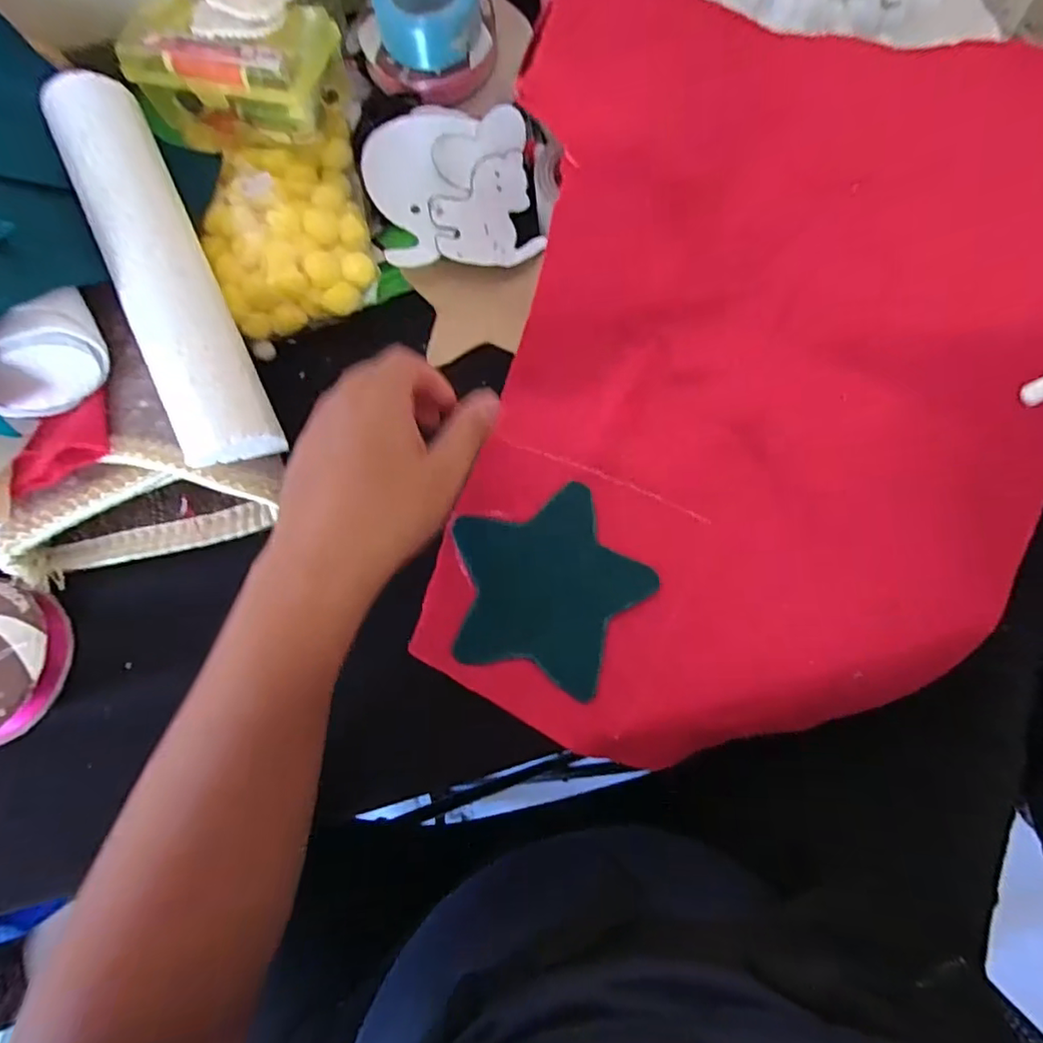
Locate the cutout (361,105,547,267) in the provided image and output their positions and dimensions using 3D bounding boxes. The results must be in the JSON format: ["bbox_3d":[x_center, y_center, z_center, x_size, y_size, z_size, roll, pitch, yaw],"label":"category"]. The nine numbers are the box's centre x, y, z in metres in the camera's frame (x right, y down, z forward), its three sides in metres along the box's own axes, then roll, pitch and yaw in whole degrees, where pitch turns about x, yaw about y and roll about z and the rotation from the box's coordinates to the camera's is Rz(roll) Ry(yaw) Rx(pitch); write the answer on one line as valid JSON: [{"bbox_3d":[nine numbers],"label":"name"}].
[{"bbox_3d":[-0.047,-0.222,0.388,0.104,0.009,0.112,-11,86,-4],"label":"cutout"}]

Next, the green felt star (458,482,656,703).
[{"bbox_3d":[0.014,0.034,0.336,0.111,0.004,0.111,16,79,10],"label":"green felt star"}]

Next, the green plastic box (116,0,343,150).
[{"bbox_3d":[-0.183,-0.291,0.371,0.128,0.050,0.067,16,79,8],"label":"green plastic box"}]

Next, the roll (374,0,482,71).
[{"bbox_3d":[-0.064,-0.347,0.392,0.070,0.037,0.059,-3,77,4],"label":"roll"}]

